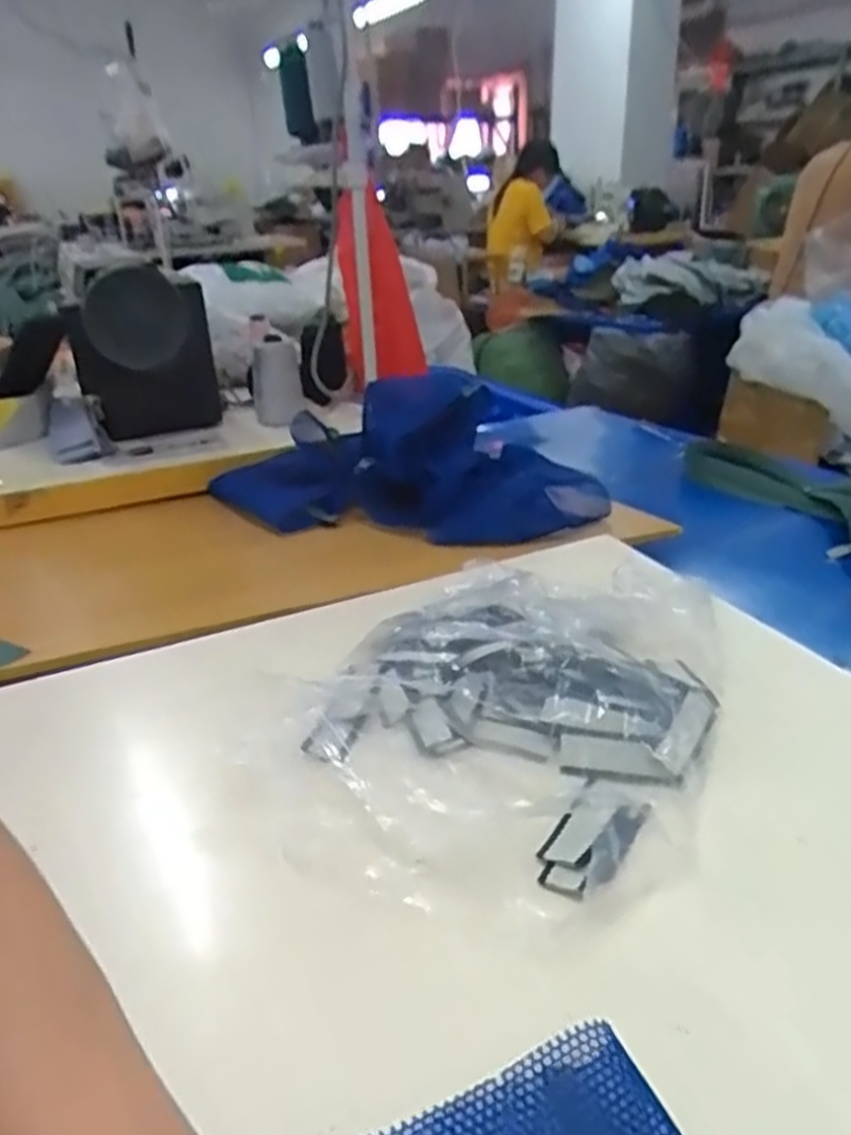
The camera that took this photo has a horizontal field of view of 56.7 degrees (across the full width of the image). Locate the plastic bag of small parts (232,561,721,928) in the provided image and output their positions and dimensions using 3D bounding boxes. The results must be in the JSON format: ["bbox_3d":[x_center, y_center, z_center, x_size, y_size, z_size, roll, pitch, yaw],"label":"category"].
[{"bbox_3d":[0.039,0.073,0.476,0.257,0.062,0.275,7,28,19],"label":"plastic bag of small parts"}]

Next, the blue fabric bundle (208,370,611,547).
[{"bbox_3d":[-0.044,-0.120,0.862,0.456,0.136,0.176,10,29,24],"label":"blue fabric bundle"}]

